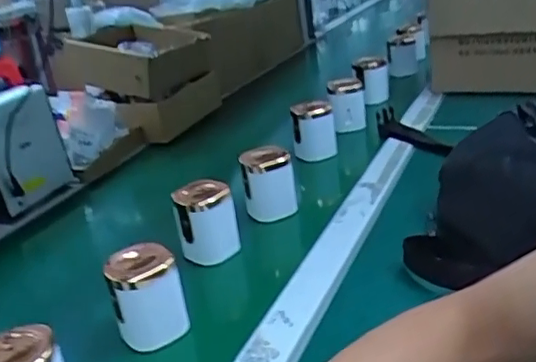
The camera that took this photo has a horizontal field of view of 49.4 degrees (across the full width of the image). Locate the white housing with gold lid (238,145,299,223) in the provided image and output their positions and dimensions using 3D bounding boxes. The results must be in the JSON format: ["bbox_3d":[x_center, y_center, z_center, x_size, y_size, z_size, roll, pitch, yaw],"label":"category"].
[{"bbox_3d":[-0.001,-0.002,0.687,0.058,0.075,0.066,-9,24,-2],"label":"white housing with gold lid"}]

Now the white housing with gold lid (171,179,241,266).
[{"bbox_3d":[-0.062,0.043,0.612,0.065,0.076,0.056,-11,24,-7],"label":"white housing with gold lid"}]

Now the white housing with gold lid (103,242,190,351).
[{"bbox_3d":[-0.103,0.098,0.501,0.061,0.073,0.053,-16,25,-17],"label":"white housing with gold lid"}]

